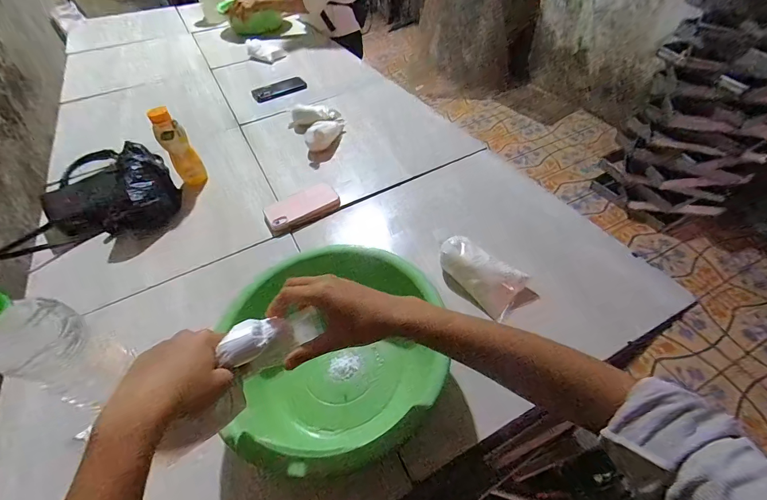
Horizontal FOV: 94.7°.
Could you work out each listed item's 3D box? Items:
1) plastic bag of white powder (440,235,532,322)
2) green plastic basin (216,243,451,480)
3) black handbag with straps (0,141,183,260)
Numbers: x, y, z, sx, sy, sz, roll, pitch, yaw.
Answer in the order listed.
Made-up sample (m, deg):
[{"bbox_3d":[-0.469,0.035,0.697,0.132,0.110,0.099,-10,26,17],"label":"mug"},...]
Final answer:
[{"bbox_3d":[0.153,0.035,0.573,0.138,0.051,0.081,33,60,28],"label":"plastic bag of white powder"},{"bbox_3d":[-0.067,0.136,0.497,0.286,0.115,0.282,-2,50,3],"label":"green plastic basin"},{"bbox_3d":[-0.611,-0.094,0.750,0.311,0.105,0.176,-29,53,-19],"label":"black handbag with straps"}]

